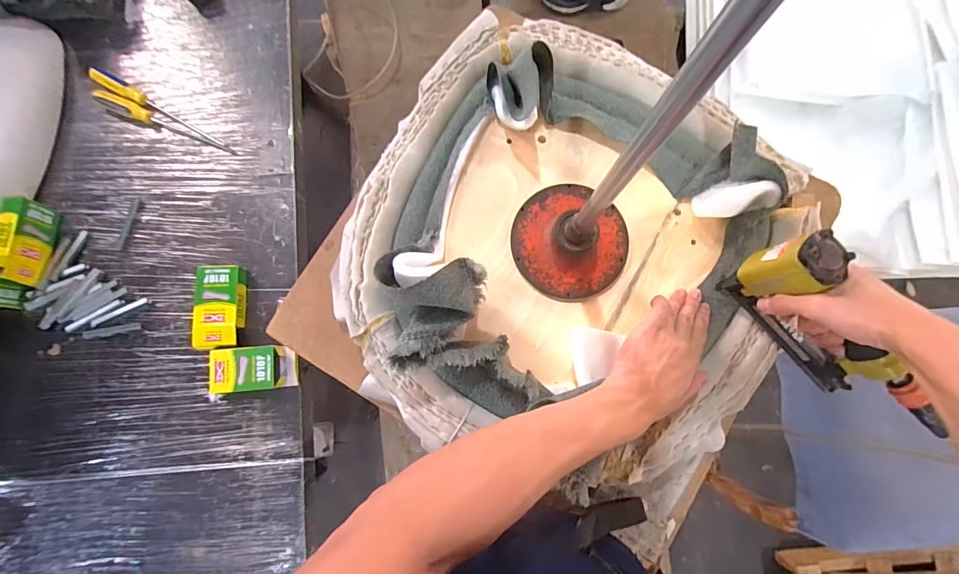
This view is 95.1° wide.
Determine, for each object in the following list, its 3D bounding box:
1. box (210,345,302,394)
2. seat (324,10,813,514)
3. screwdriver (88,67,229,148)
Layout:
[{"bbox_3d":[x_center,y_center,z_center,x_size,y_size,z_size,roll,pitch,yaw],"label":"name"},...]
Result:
[{"bbox_3d":[-0.405,0.147,0.789,0.144,0.035,0.076,-6,80,-2],"label":"box"},{"bbox_3d":[0.116,-0.047,0.514,0.536,0.132,0.536,28,81,4],"label":"seat"},{"bbox_3d":[-0.652,-0.359,0.876,0.317,0.044,0.031,30,81,4],"label":"screwdriver"}]

